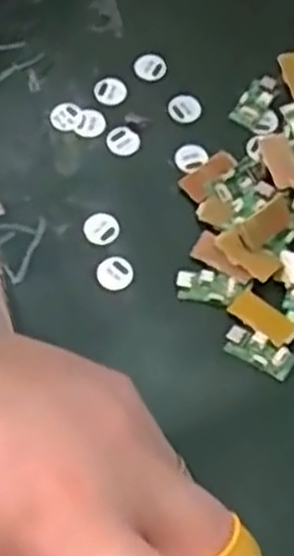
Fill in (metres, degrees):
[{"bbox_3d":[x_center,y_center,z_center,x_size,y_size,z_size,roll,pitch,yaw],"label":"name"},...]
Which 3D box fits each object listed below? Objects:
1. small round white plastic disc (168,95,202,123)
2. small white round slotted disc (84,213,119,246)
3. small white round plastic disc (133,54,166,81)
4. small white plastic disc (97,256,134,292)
[{"bbox_3d":[0.020,-0.089,0.416,0.017,0.004,0.016,-1,67,2],"label":"small round white plastic disc"},{"bbox_3d":[-0.022,-0.024,0.385,0.017,0.004,0.016,0,66,0],"label":"small white round slotted disc"},{"bbox_3d":[0.002,-0.116,0.430,0.017,0.004,0.017,-1,67,2],"label":"small white round plastic disc"},{"bbox_3d":[-0.015,-0.003,0.376,0.016,0.004,0.017,0,66,0],"label":"small white plastic disc"}]

